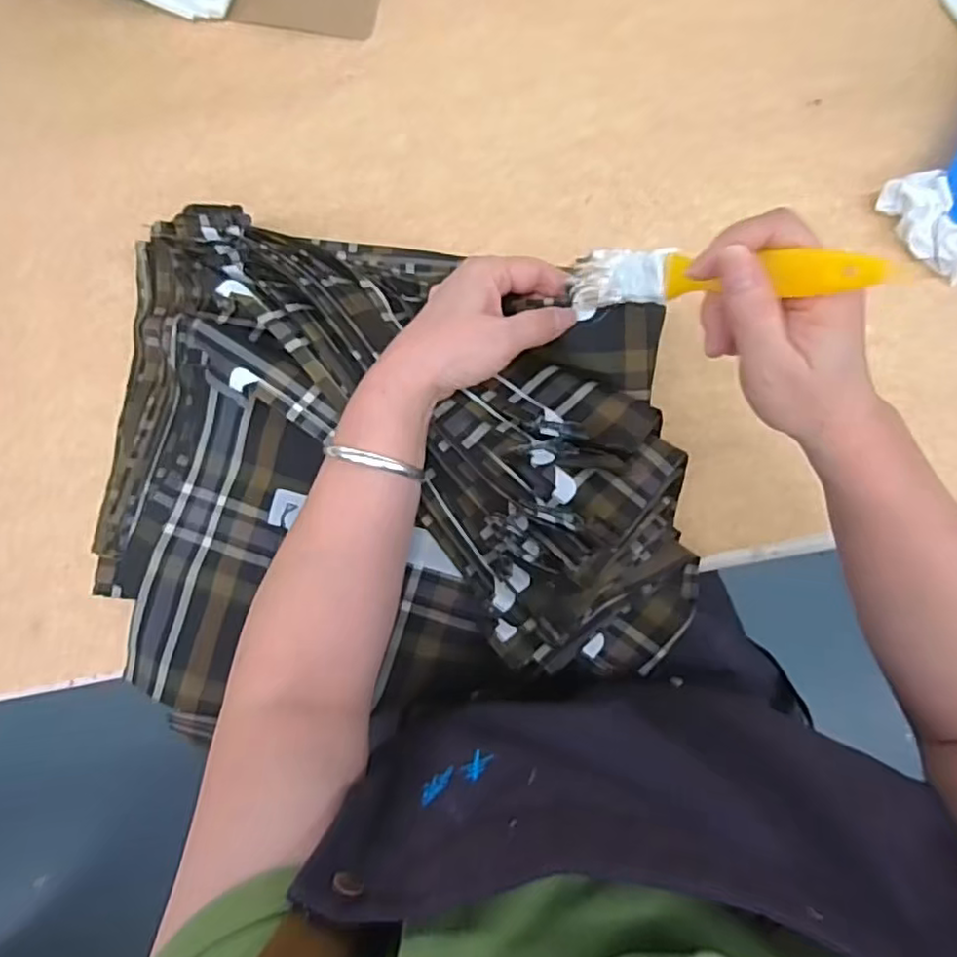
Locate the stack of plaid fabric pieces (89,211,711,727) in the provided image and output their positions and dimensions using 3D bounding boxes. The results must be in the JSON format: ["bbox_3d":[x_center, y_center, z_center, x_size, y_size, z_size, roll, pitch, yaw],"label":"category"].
[{"bbox_3d":[-0.064,-0.016,0.423,0.381,0.075,0.323,-5,83,1],"label":"stack of plaid fabric pieces"}]

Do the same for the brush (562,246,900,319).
[{"bbox_3d":[0.109,-0.099,0.322,0.029,0.179,0.024,32,83,-34],"label":"brush"}]

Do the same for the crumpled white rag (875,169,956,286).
[{"bbox_3d":[0.321,-0.179,0.460,0.081,0.012,0.040,52,131,4],"label":"crumpled white rag"}]

